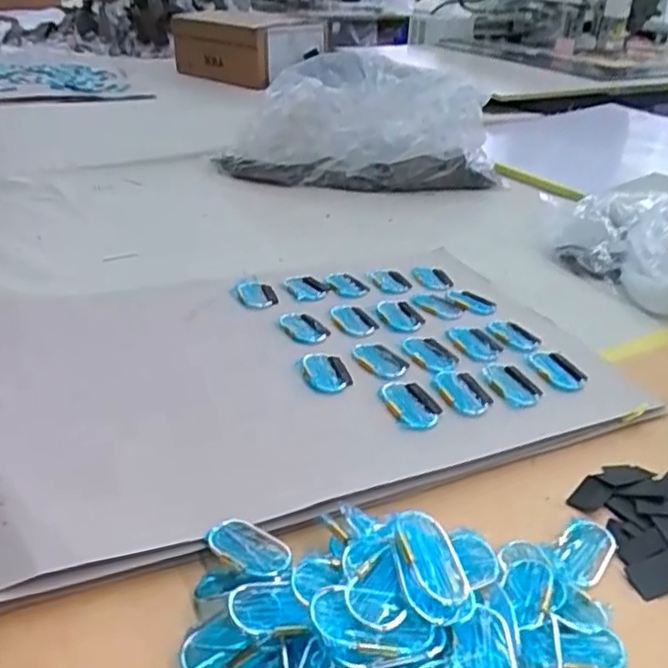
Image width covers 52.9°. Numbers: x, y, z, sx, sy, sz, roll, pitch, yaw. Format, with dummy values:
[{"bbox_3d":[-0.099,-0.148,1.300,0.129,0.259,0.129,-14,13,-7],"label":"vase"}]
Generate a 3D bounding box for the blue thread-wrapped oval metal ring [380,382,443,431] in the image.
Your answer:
[{"bbox_3d":[0.065,0.057,0.561,0.042,0.005,0.061,-12,34,-20],"label":"blue thread-wrapped oval metal ring"}]

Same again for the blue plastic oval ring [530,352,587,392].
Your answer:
[{"bbox_3d":[0.207,0.032,0.621,0.041,0.006,0.055,-12,34,-20],"label":"blue plastic oval ring"}]

